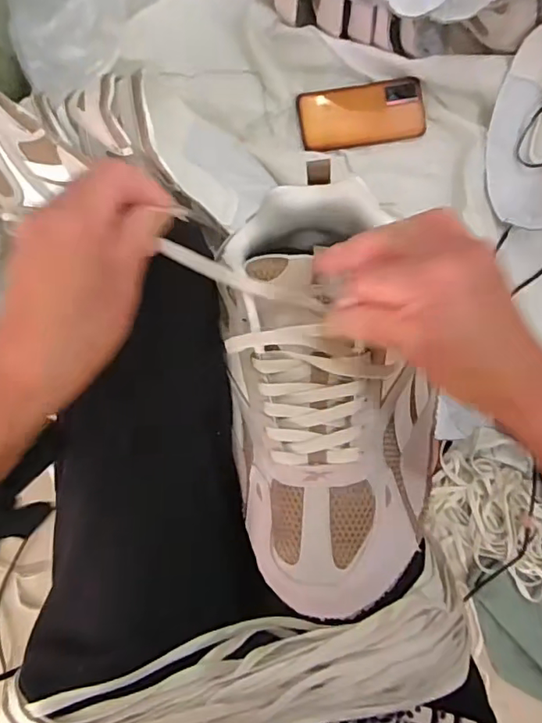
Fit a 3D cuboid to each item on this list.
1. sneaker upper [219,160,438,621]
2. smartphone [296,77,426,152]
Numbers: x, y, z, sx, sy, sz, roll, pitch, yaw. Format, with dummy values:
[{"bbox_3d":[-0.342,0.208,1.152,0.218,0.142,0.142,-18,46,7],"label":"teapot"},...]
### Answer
[{"bbox_3d":[0.039,0.019,0.335,0.128,0.062,0.270,-8,87,-3],"label":"sneaker upper"},{"bbox_3d":[0.120,-0.326,0.699,0.162,0.015,0.077,-11,91,-3],"label":"smartphone"}]

